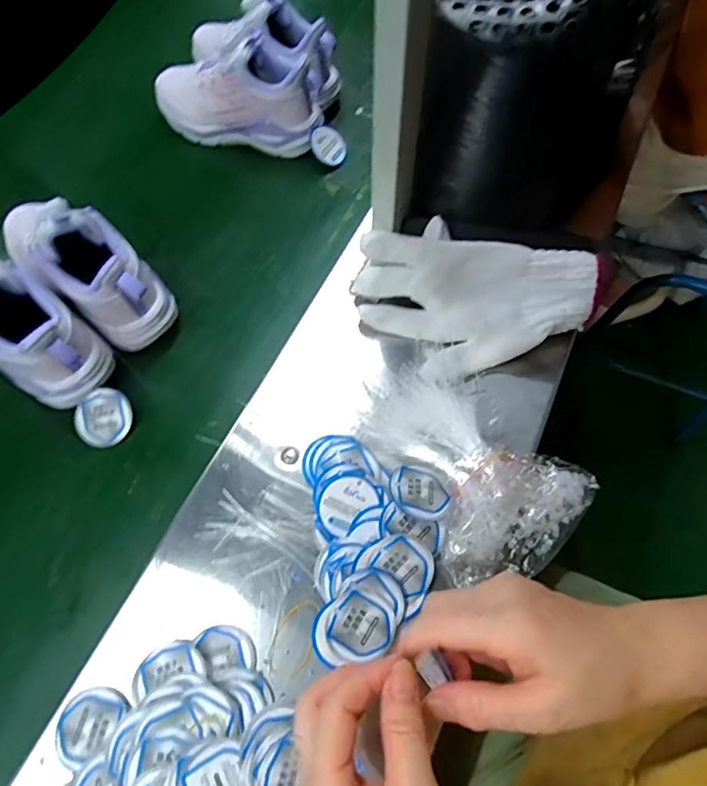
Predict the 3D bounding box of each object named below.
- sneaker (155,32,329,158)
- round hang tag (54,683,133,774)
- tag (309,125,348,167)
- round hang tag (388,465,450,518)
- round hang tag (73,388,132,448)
[{"bbox_3d":[-0.136,-0.348,0.595,0.203,0.105,0.069,11,64,4],"label":"sneaker"},{"bbox_3d":[-0.175,0.220,0.343,0.047,0.009,0.040,-31,69,-15],"label":"round hang tag"},{"bbox_3d":[-0.030,-0.292,0.607,0.047,0.007,0.044,32,75,-15],"label":"tag"},{"bbox_3d":[0.050,0.075,0.396,0.046,0.004,0.039,32,49,9],"label":"round hang tag"},{"bbox_3d":[-0.224,0.023,0.460,0.051,0.006,0.048,0,87,-1],"label":"round hang tag"}]

